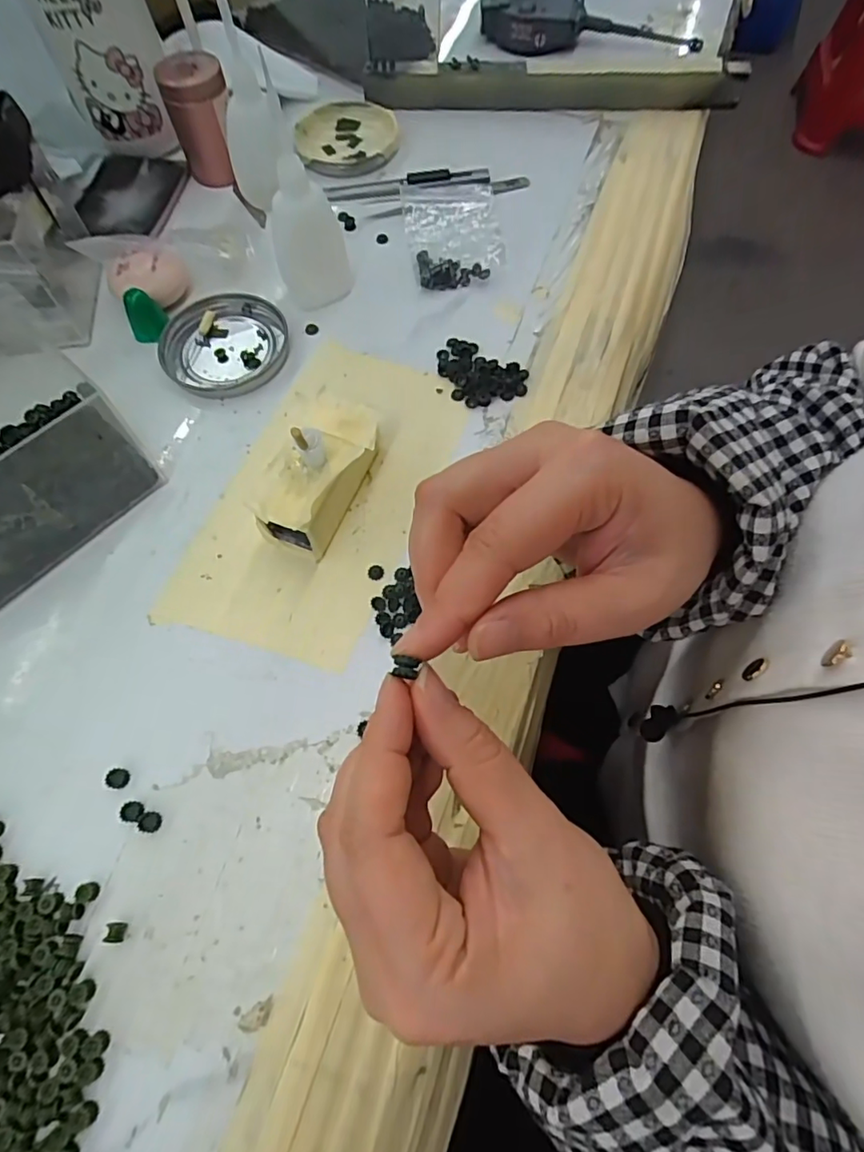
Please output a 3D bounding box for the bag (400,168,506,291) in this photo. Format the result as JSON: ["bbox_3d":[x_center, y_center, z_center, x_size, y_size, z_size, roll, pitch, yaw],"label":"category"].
[{"bbox_3d":[0.015,-0.248,0.387,0.064,0.013,0.108,-7,67,0],"label":"bag"}]

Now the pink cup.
[{"bbox_3d":[-0.163,-0.328,0.395,0.046,0.062,0.044,-18,67,-6],"label":"pink cup"}]

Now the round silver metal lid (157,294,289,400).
[{"bbox_3d":[-0.132,-0.146,0.349,0.076,0.010,0.077,0,67,0],"label":"round silver metal lid"}]

